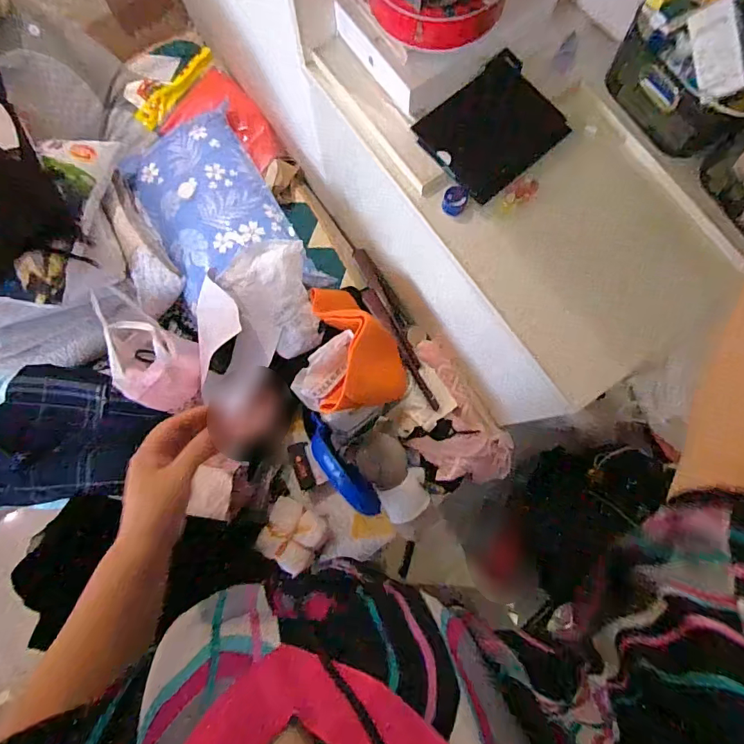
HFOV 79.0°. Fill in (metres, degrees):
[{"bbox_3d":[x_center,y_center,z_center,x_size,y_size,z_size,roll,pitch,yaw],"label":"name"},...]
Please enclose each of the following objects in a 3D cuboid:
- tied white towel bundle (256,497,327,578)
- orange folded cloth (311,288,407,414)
[{"bbox_3d":[-0.174,0.362,0.992,0.134,0.066,0.137,22,81,4],"label":"tied white towel bundle"},{"bbox_3d":[-0.026,-0.061,0.937,0.181,0.156,0.266,-6,81,-1],"label":"orange folded cloth"}]

